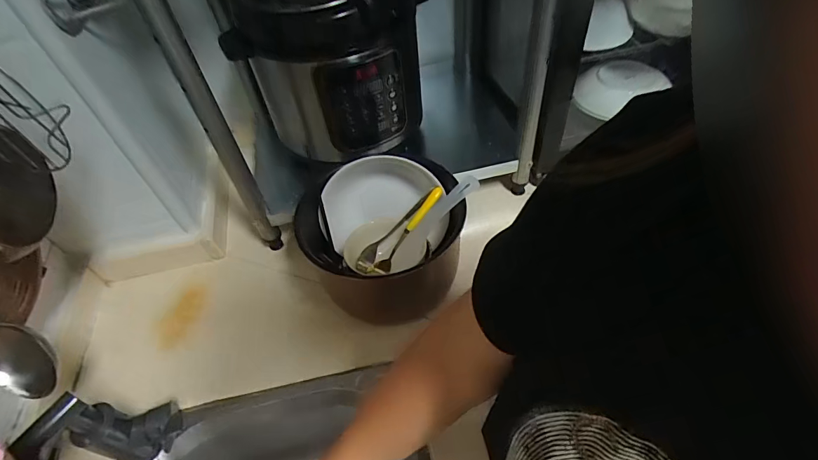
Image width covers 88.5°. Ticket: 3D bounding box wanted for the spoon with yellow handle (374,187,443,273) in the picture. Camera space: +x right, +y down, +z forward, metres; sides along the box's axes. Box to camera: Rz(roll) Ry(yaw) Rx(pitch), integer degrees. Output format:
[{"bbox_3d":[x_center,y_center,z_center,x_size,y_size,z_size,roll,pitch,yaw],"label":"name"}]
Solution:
[{"bbox_3d":[0.002,-0.001,0.622,0.018,0.013,0.153,34,85,27],"label":"spoon with yellow handle"}]

